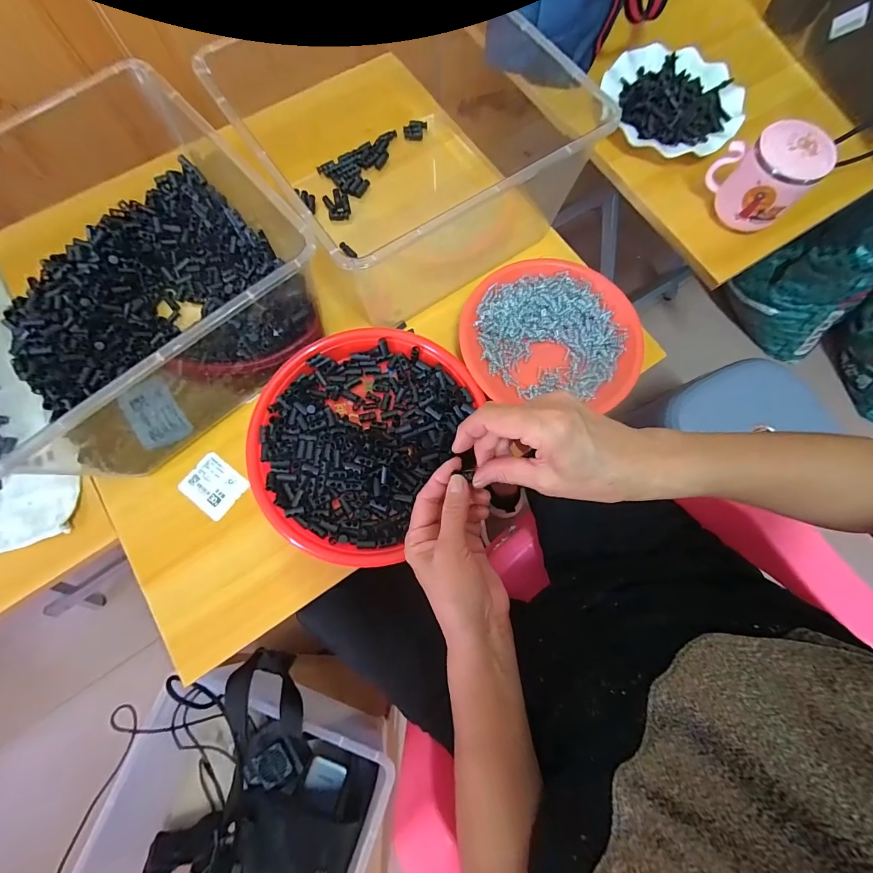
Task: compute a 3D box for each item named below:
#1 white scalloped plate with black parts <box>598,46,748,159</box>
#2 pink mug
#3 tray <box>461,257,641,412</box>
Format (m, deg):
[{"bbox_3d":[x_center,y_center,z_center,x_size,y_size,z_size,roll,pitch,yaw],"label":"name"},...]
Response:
[{"bbox_3d":[0.316,-0.449,0.510,0.159,0.027,0.186,-14,76,-4],"label":"white scalloped plate with black parts"},{"bbox_3d":[0.379,-0.298,0.447,0.067,0.089,0.092,-24,77,-6],"label":"pink mug"},{"bbox_3d":[0.125,-0.120,0.437,0.188,0.042,0.175,0,75,0],"label":"tray"}]

